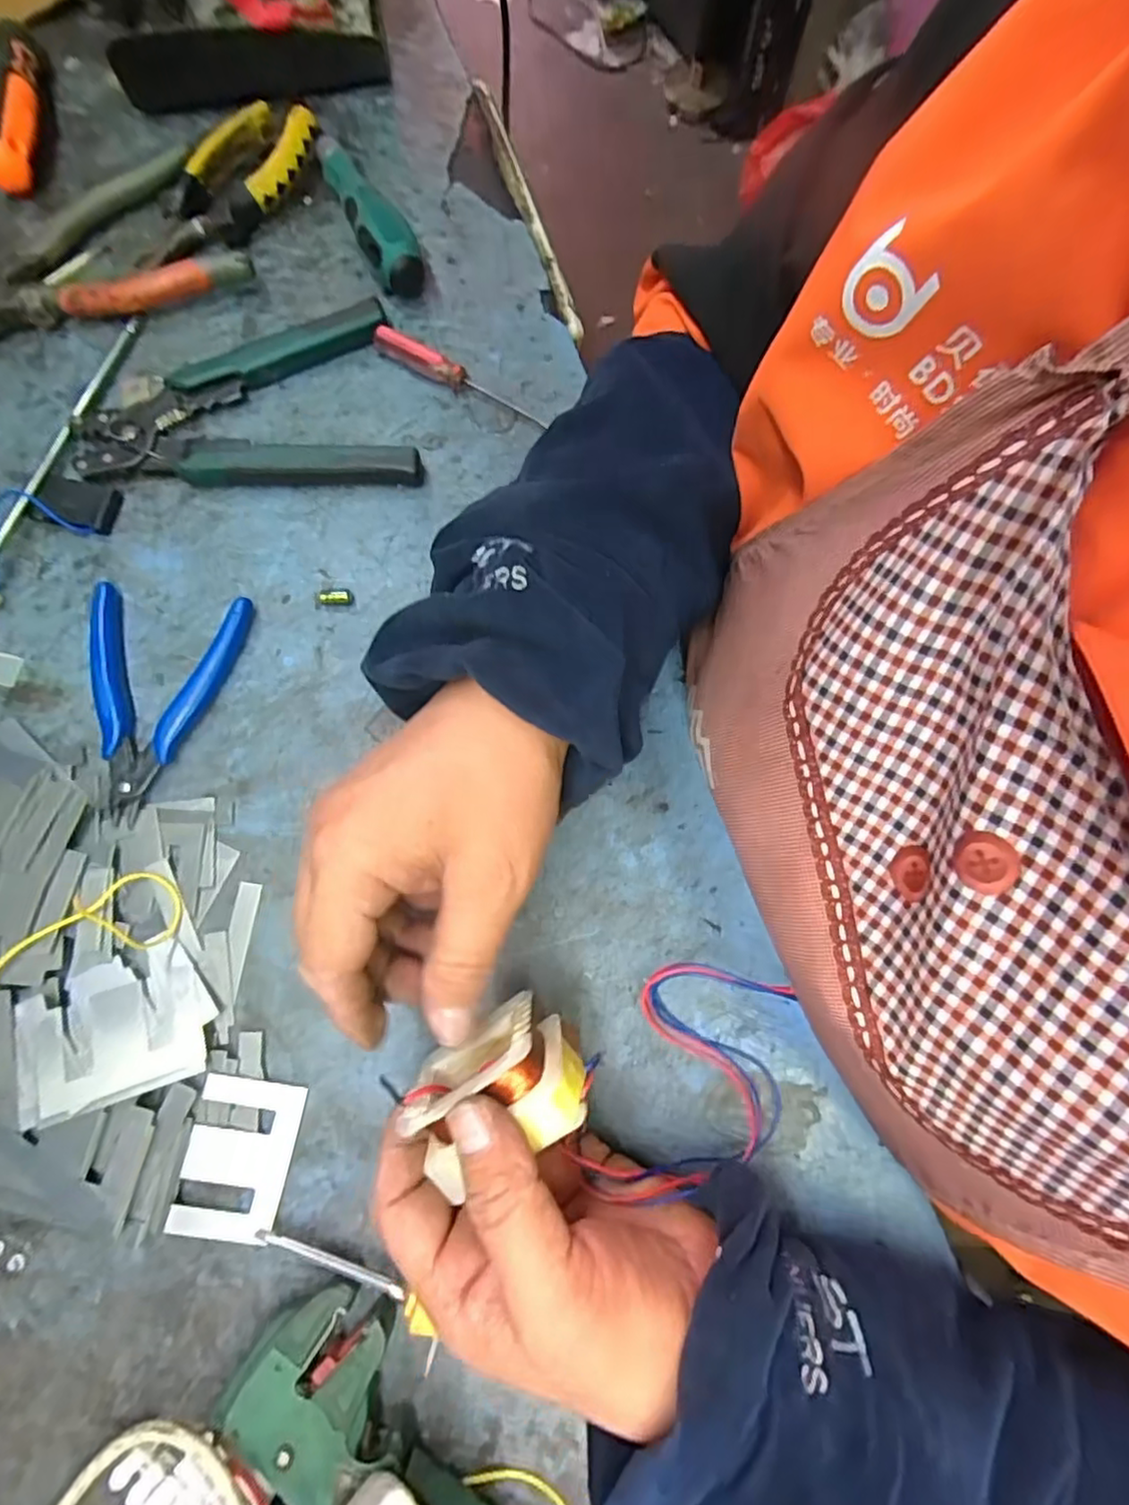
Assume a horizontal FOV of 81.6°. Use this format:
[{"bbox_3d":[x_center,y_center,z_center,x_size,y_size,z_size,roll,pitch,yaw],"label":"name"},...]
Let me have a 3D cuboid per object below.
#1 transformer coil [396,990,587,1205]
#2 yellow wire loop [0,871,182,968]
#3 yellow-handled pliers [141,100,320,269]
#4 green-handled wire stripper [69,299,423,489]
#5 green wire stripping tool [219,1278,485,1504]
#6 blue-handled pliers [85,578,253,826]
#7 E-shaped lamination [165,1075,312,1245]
[{"bbox_3d":[-0.025,0.123,0.238,0.061,0.038,0.043,-32,81,-7],"label":"transformer coil"},{"bbox_3d":[-0.228,0.082,0.308,0.087,0.011,0.034,-14,79,-4],"label":"yellow wire loop"},{"bbox_3d":[-0.200,-0.335,0.386,0.052,0.025,0.130,43,81,8],"label":"yellow-handled pliers"},{"bbox_3d":[-0.172,-0.198,0.364,0.178,0.018,0.108,-2,78,-1],"label":"green-handled wire stripper"},{"bbox_3d":[-0.058,0.297,0.265,0.171,0.022,0.064,40,81,7],"label":"green wire stripping tool"},{"bbox_3d":[-0.221,-0.031,0.333,0.078,0.011,0.121,19,79,3],"label":"blue-handled pliers"},{"bbox_3d":[-0.147,0.183,0.295,0.044,0.004,0.067,13,80,-7],"label":"E-shaped lamination"}]

